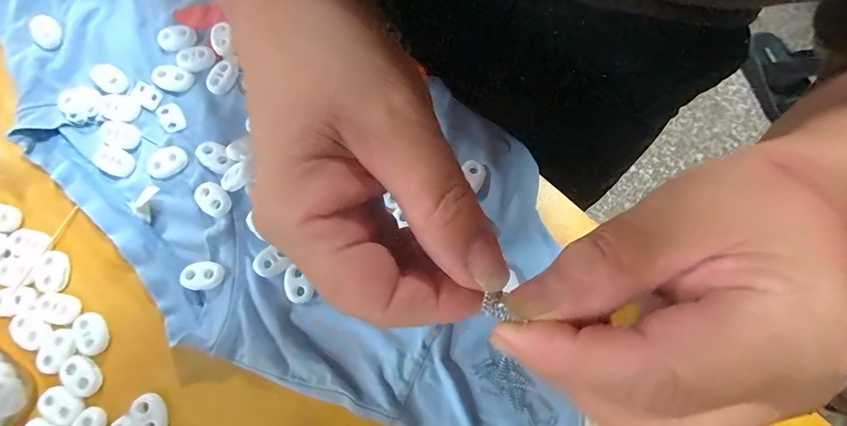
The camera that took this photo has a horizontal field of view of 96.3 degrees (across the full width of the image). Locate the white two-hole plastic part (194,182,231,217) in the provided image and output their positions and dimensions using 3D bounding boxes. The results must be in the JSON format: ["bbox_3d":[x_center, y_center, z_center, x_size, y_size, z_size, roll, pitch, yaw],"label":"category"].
[{"bbox_3d":[-0.119,-0.007,0.214,0.021,0.007,0.016,31,79,7],"label":"white two-hole plastic part"}]

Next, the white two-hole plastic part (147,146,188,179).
[{"bbox_3d":[-0.148,-0.029,0.219,0.022,0.006,0.014,-40,80,-8],"label":"white two-hole plastic part"}]

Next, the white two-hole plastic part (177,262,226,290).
[{"bbox_3d":[-0.119,0.034,0.205,0.021,0.006,0.015,6,77,1],"label":"white two-hole plastic part"}]

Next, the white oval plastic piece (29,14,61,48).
[{"bbox_3d":[-0.238,-0.114,0.238,0.017,0.004,0.024,-44,81,-9],"label":"white oval plastic piece"}]

